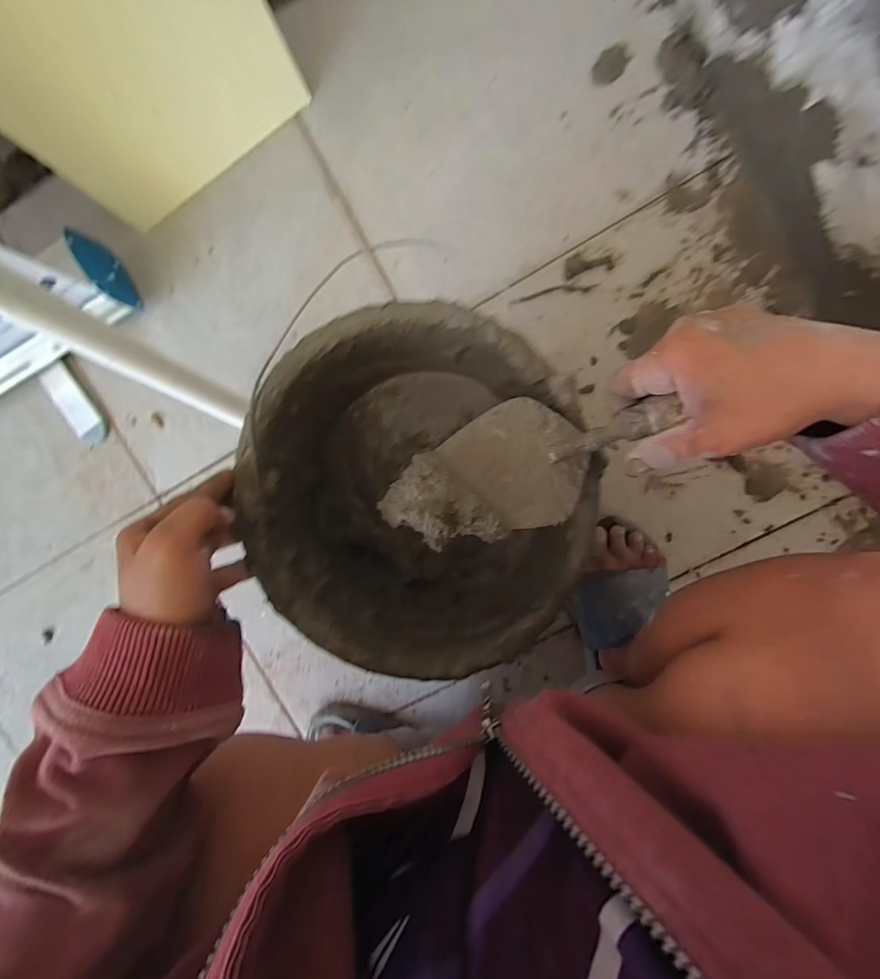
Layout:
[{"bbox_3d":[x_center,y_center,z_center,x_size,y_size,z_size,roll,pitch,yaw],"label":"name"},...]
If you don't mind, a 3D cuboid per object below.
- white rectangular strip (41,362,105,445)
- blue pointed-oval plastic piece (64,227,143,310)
[{"bbox_3d":[-0.470,-0.106,0.541,0.047,0.016,0.102,-27,95,6],"label":"white rectangular strip"},{"bbox_3d":[-0.376,-0.246,0.480,0.010,0.082,0.072,-29,94,6],"label":"blue pointed-oval plastic piece"}]

